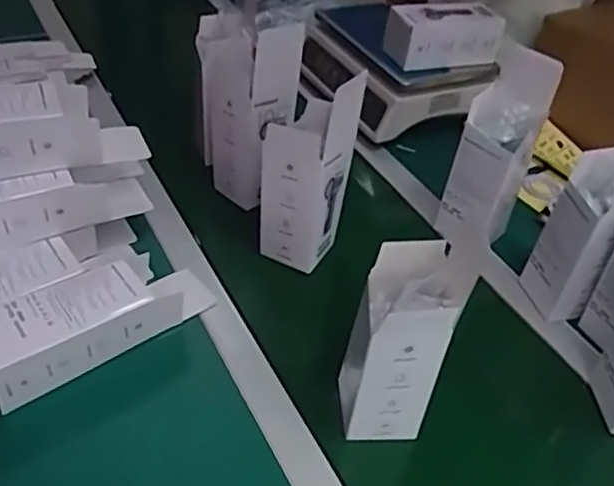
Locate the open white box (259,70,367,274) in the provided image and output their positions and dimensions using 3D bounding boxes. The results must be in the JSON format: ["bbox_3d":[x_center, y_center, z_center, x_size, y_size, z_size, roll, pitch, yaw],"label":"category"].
[{"bbox_3d":[-0.001,-0.080,0.743,0.079,0.232,0.075,22,44,16],"label":"open white box"}]

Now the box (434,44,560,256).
[{"bbox_3d":[0.226,-0.103,0.783,0.088,0.235,0.062,18,43,12],"label":"box"}]

